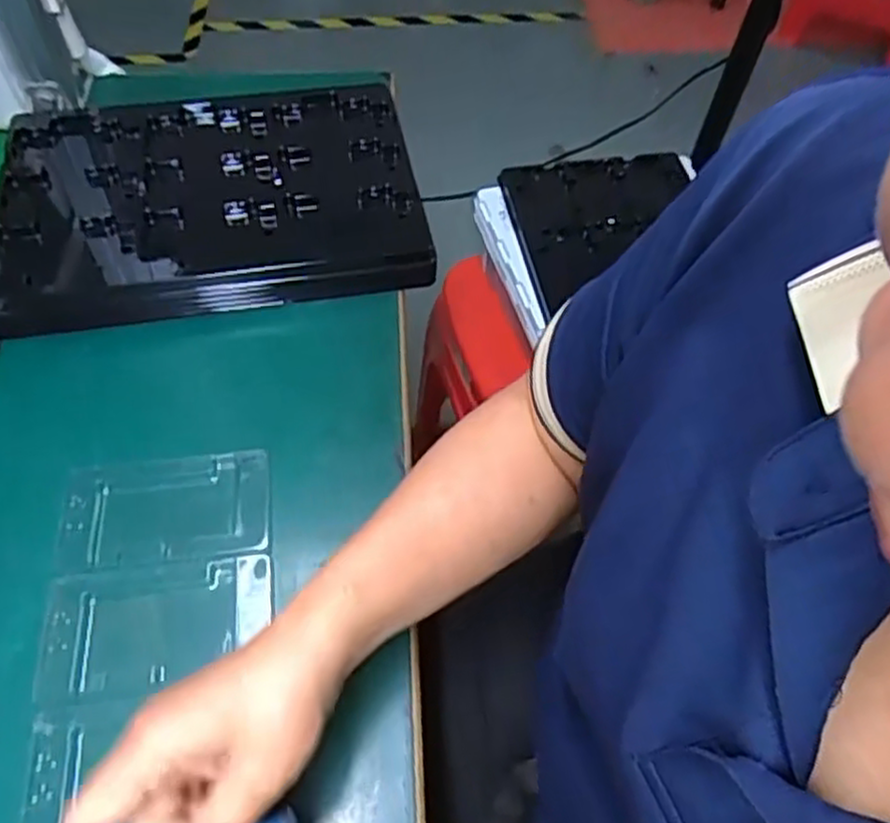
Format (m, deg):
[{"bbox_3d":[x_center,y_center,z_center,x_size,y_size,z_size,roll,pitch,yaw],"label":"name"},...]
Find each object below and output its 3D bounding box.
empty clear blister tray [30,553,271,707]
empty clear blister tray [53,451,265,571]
[{"bbox_3d":[-0.165,0.124,0.432,0.125,0.014,0.074,-8,56,-7],"label":"empty clear blister tray"},{"bbox_3d":[-0.176,0.061,0.471,0.125,0.007,0.073,-7,56,-6],"label":"empty clear blister tray"}]

